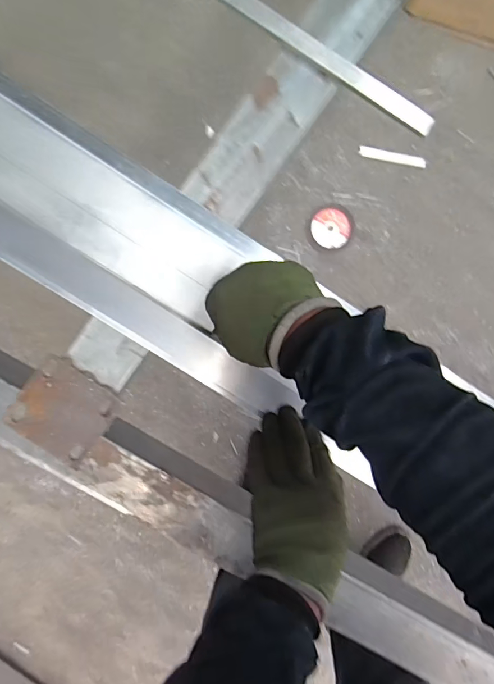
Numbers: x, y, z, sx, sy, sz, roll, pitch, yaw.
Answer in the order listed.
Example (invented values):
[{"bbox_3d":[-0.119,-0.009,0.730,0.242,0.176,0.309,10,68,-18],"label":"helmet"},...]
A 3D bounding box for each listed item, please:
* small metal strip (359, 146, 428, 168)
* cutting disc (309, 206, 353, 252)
[{"bbox_3d":[0.325,-0.411,0.942,0.152,0.006,0.022,9,105,-5],"label":"small metal strip"},{"bbox_3d":[0.194,-0.259,0.961,0.097,0.005,0.094,0,98,-1],"label":"cutting disc"}]

